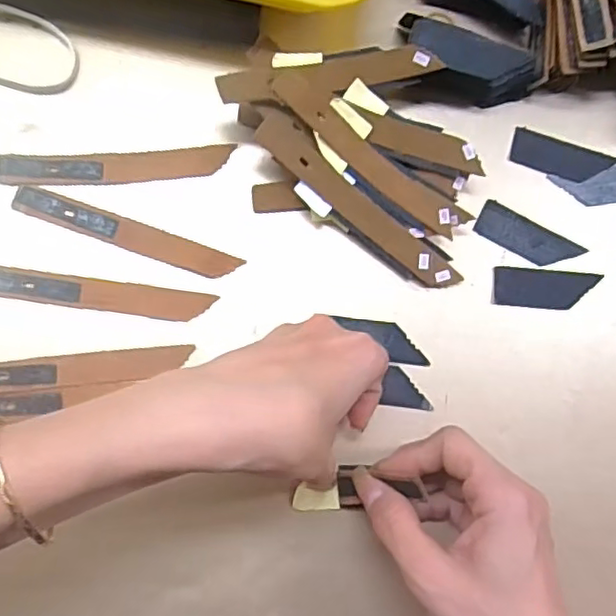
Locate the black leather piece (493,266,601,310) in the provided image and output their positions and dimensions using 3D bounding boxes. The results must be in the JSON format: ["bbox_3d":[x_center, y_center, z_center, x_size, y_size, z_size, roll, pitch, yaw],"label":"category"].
[{"bbox_3d":[0.140,-0.011,0.363,0.063,0.004,0.022,4,83,-7],"label":"black leather piece"}]

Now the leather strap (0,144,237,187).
[{"bbox_3d":[-0.104,-0.077,0.343,0.123,0.004,0.019,-6,83,-10],"label":"leather strap"}]

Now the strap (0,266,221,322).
[{"bbox_3d":[-0.114,-0.007,0.333,0.124,0.005,0.017,7,82,-6],"label":"strap"}]

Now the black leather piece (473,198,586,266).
[{"bbox_3d":[0.130,-0.041,0.365,0.062,0.004,0.023,29,81,-3],"label":"black leather piece"}]

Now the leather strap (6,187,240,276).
[{"bbox_3d":[-0.097,-0.040,0.338,0.121,0.004,0.015,19,81,-5],"label":"leather strap"}]

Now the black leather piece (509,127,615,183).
[{"bbox_3d":[0.155,-0.090,0.377,0.066,0.006,0.024,14,77,-10],"label":"black leather piece"}]

